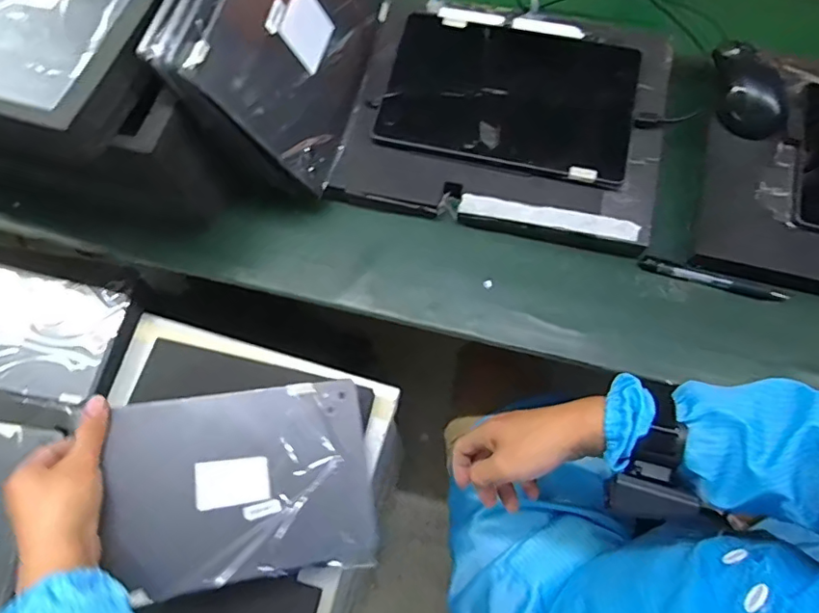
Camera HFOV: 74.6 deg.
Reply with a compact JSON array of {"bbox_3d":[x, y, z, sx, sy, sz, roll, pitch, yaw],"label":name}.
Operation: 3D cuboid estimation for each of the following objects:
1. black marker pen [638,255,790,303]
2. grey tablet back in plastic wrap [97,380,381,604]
[{"bbox_3d":[0.288,-0.026,0.514,0.130,0.015,0.013,20,71,8],"label":"black marker pen"},{"bbox_3d":[-0.150,0.165,0.500,0.228,0.012,0.169,-6,79,-18],"label":"grey tablet back in plastic wrap"}]

